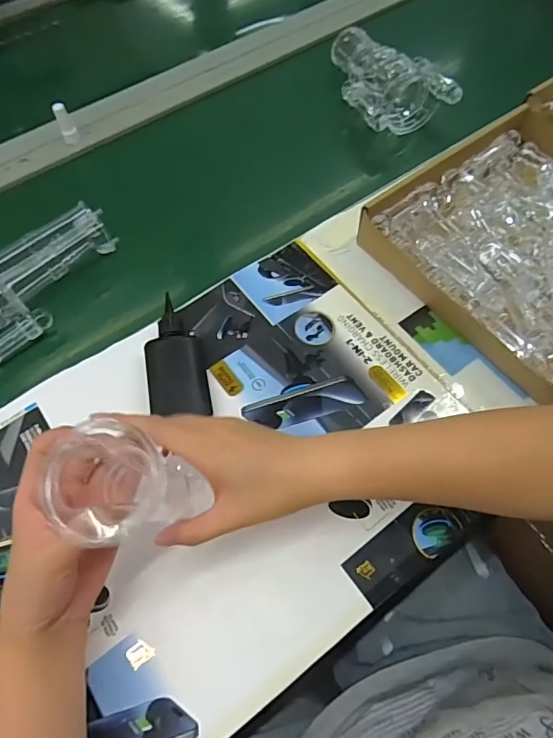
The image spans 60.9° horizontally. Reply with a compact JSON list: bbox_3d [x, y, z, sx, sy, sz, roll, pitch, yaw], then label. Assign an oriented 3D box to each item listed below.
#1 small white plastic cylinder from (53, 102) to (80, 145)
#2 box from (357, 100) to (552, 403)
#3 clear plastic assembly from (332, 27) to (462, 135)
[{"bbox_3d":[-0.277,-0.322,0.616,0.019,0.049,0.022,-22,65,-11],"label":"small white plastic cylinder"},{"bbox_3d":[0.286,-0.124,0.496,0.288,0.058,0.307,-38,69,-17],"label":"box"},{"bbox_3d":[0.147,-0.401,0.645,0.131,0.063,0.191,-20,64,-10],"label":"clear plastic assembly"}]

